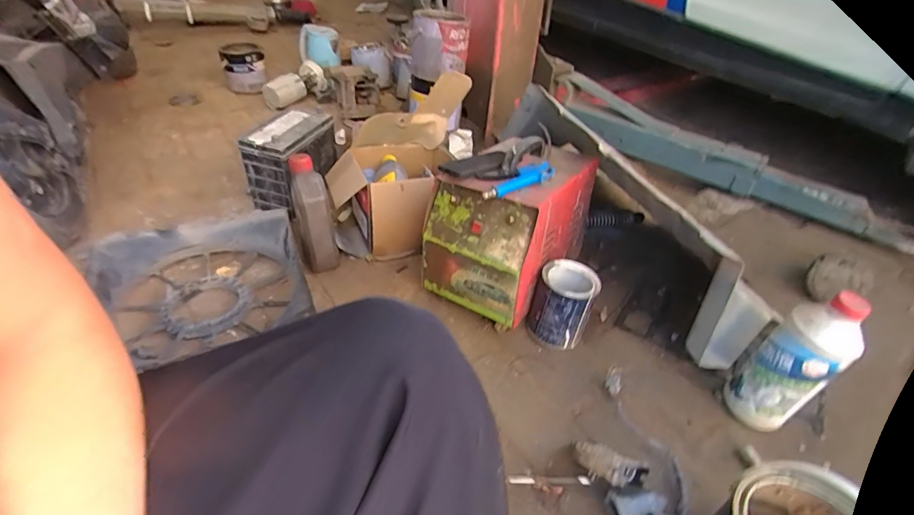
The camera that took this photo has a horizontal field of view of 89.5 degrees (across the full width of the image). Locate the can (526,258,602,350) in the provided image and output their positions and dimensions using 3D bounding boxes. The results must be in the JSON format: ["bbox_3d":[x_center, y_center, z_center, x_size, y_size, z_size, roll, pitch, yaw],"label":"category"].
[{"bbox_3d":[0.197,0.091,0.873,0.107,0.135,0.109,3,40,-2],"label":"can"}]

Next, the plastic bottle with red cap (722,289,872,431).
[{"bbox_3d":[0.504,0.167,0.698,0.085,0.258,0.077,5,38,1],"label":"plastic bottle with red cap"}]

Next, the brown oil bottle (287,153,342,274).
[{"bbox_3d":[-0.297,-0.087,0.957,0.083,0.247,0.090,-14,20,-20],"label":"brown oil bottle"}]

